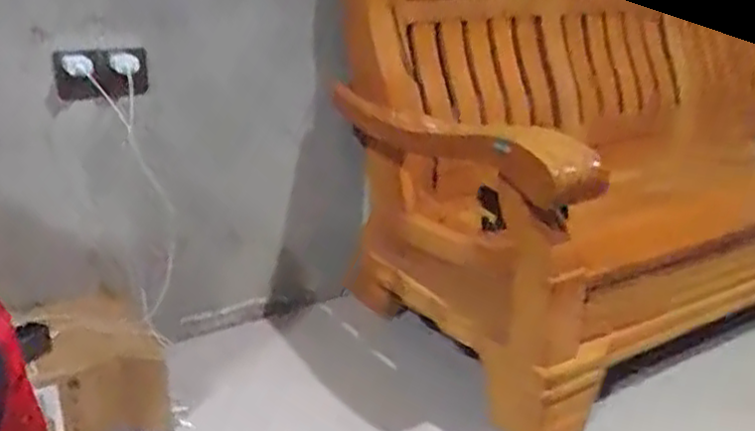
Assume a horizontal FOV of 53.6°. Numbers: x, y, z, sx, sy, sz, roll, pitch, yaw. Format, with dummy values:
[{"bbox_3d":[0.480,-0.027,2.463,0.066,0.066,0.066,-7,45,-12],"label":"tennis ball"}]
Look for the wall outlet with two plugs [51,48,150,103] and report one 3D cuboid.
[{"bbox_3d":[-0.457,-0.232,1.236,0.144,0.080,0.032,3,15,-16],"label":"wall outlet with two plugs"}]

